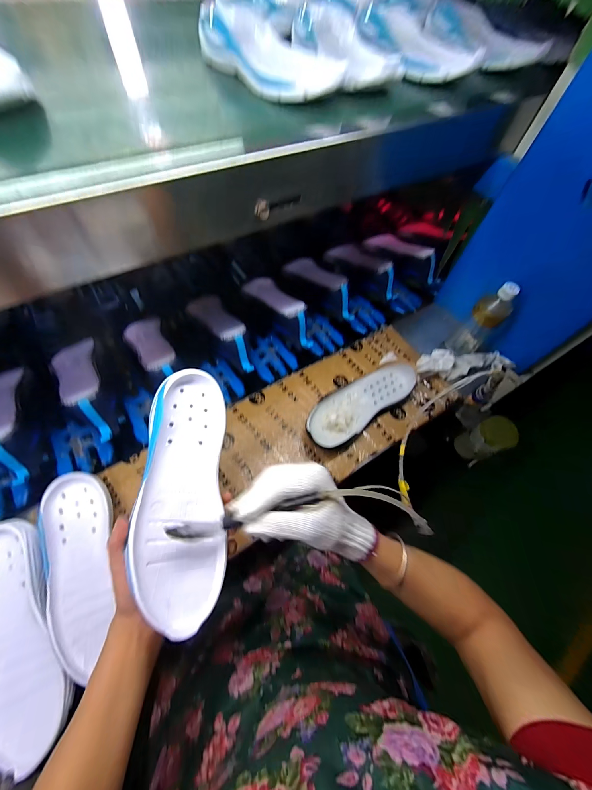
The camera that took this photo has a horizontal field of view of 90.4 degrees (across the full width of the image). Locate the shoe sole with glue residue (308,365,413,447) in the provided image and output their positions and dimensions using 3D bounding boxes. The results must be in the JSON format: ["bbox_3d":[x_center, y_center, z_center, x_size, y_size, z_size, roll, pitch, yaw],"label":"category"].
[{"bbox_3d":[0.128,0.015,0.590,0.267,0.048,0.093,-34,67,-21],"label":"shoe sole with glue residue"}]

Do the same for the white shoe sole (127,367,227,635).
[{"bbox_3d":[-0.127,0.105,0.334,0.091,0.038,0.268,6,68,-27],"label":"white shoe sole"}]

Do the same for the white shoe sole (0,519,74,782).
[{"bbox_3d":[-0.365,0.304,0.378,0.100,0.034,0.272,-24,64,-17],"label":"white shoe sole"}]

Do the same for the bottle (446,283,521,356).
[{"bbox_3d":[0.407,-0.163,0.639,0.061,0.177,0.065,-37,69,-23],"label":"bottle"}]

